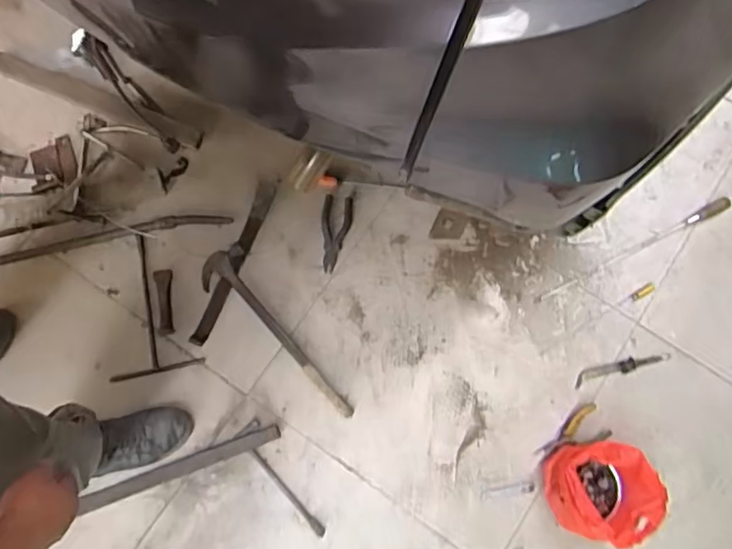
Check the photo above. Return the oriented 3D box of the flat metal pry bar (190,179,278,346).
[{"bbox_3d":[-0.282,-0.033,1.246,0.042,0.023,0.392,20,77,4],"label":"flat metal pry bar"}]

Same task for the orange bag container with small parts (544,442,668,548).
[{"bbox_3d":[0.451,0.401,1.078,0.195,0.133,0.163,-6,77,-2],"label":"orange bag container with small parts"}]

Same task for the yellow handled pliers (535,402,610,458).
[{"bbox_3d":[0.411,0.320,1.162,0.151,0.028,0.070,-22,78,-6],"label":"yellow handled pliers"}]

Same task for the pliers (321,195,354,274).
[{"bbox_3d":[-0.065,-0.089,1.259,0.066,0.020,0.166,4,77,0],"label":"pliers"}]

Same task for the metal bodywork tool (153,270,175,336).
[{"bbox_3d":[-0.431,0.060,1.233,0.037,0.011,0.138,-6,77,-2],"label":"metal bodywork tool"}]

